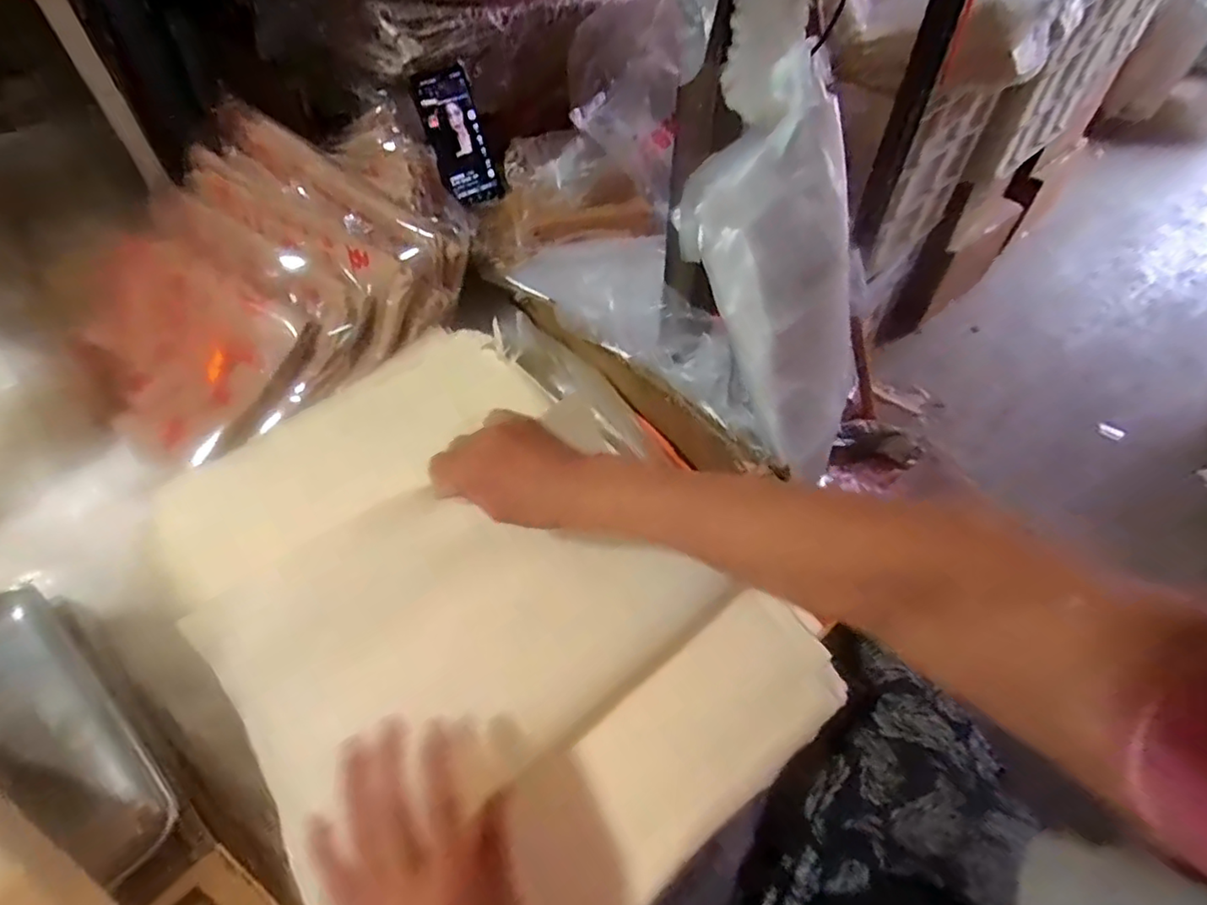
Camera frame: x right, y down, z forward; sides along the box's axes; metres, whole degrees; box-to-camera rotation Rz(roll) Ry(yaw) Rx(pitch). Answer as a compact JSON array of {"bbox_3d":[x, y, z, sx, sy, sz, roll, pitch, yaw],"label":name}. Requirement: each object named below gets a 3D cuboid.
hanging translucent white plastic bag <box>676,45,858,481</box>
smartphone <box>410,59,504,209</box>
[{"bbox_3d":[0.134,-0.110,0.449,0.075,0.299,0.101,12,49,38],"label":"hanging translucent white plastic bag"},{"bbox_3d":[-0.183,-0.399,0.783,0.077,0.151,0.015,-32,33,-16],"label":"smartphone"}]

